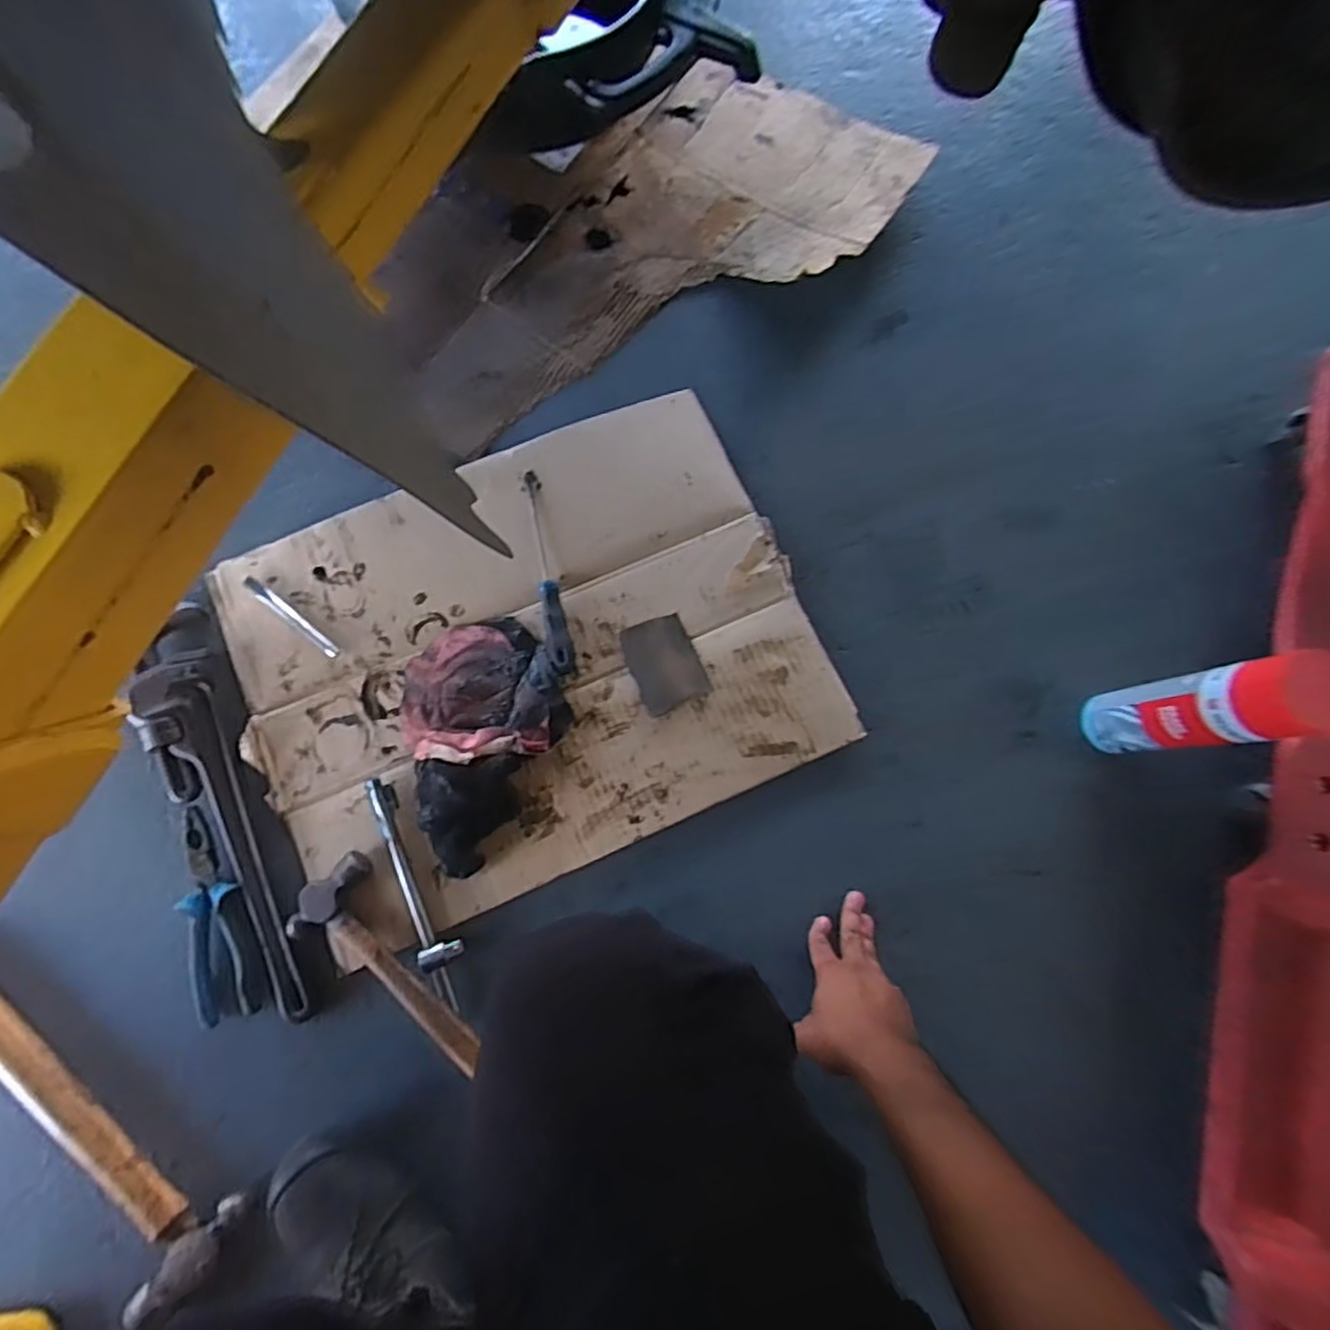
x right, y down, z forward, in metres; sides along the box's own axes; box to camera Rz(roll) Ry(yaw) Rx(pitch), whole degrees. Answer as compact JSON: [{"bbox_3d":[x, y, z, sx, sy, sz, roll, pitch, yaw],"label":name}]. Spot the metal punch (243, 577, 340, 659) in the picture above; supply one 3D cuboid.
[{"bbox_3d":[-0.386,-0.051,0.714,0.127,0.010,0.014,39,81,8],"label":"metal punch"}]

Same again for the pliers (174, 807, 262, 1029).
[{"bbox_3d":[-0.430,0.236,0.657,0.054,0.016,0.194,-16,78,-3],"label":"pliers"}]

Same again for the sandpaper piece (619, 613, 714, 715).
[{"bbox_3d":[-0.001,-0.003,0.722,0.070,0.007,0.094,-22,79,-4],"label":"sandpaper piece"}]

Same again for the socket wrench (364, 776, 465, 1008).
[{"bbox_3d":[-0.238,0.217,0.668,0.037,0.017,0.226,-23,79,-5],"label":"socket wrench"}]

